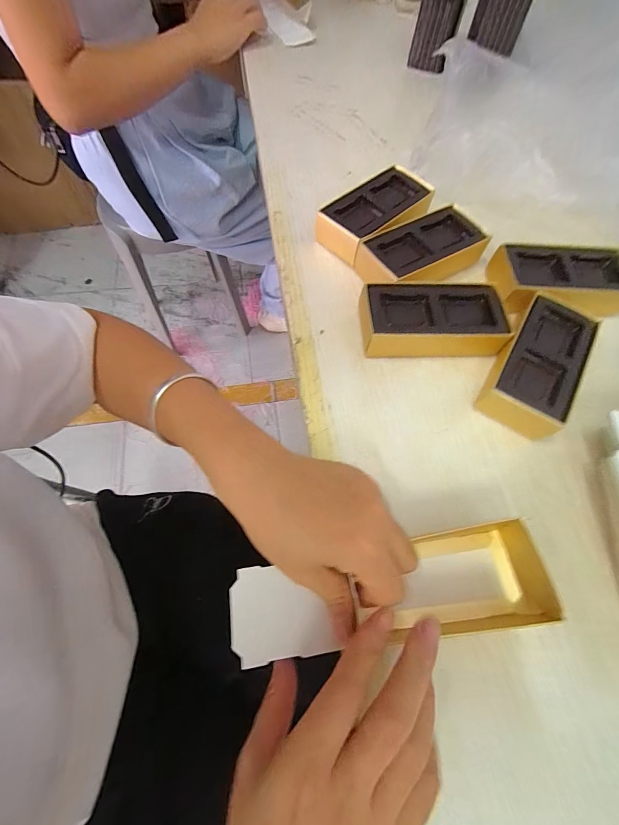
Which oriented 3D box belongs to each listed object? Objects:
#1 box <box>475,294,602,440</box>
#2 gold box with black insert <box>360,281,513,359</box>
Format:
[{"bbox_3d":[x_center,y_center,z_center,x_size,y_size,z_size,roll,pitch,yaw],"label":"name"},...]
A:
[{"bbox_3d":[0.184,-0.039,0.272,0.057,0.031,0.120,34,69,12],"label":"box"},{"bbox_3d":[0.107,-0.079,0.286,0.125,0.033,0.059,1,66,-3],"label":"gold box with black insert"}]

